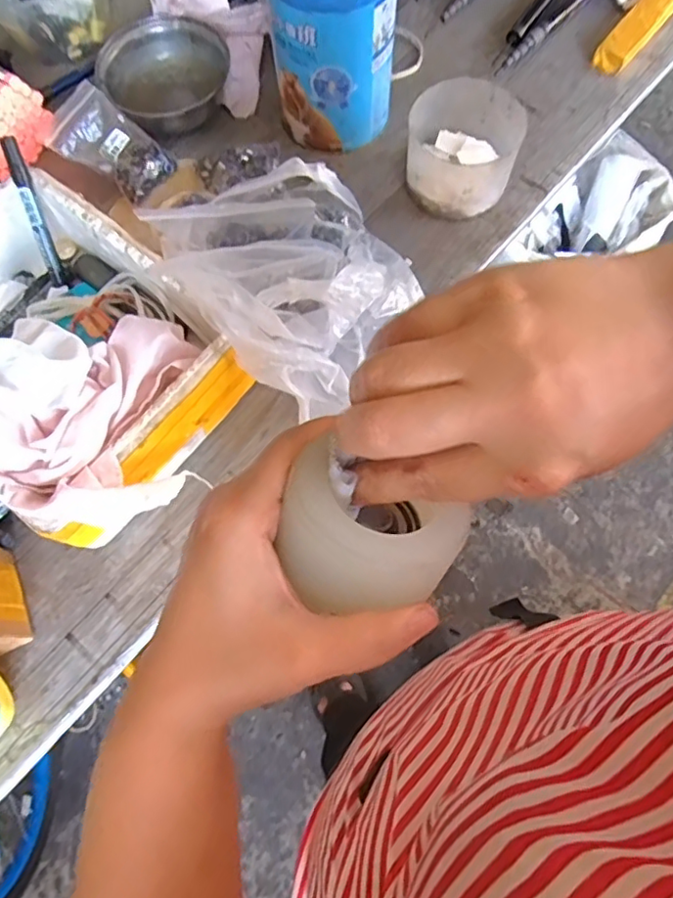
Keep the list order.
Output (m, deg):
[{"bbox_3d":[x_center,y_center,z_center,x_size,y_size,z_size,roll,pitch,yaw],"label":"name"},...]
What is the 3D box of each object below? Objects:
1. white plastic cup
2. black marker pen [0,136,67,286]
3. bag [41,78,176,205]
[{"bbox_3d":[0.131,-0.315,0.607,0.113,0.068,0.115,0,72,1],"label":"white plastic cup"},{"bbox_3d":[-0.281,-0.219,0.538,0.015,0.017,0.126,-12,116,-3],"label":"black marker pen"},{"bbox_3d":[-0.245,-0.326,0.621,0.120,0.014,0.081,40,73,-14],"label":"bag"}]

